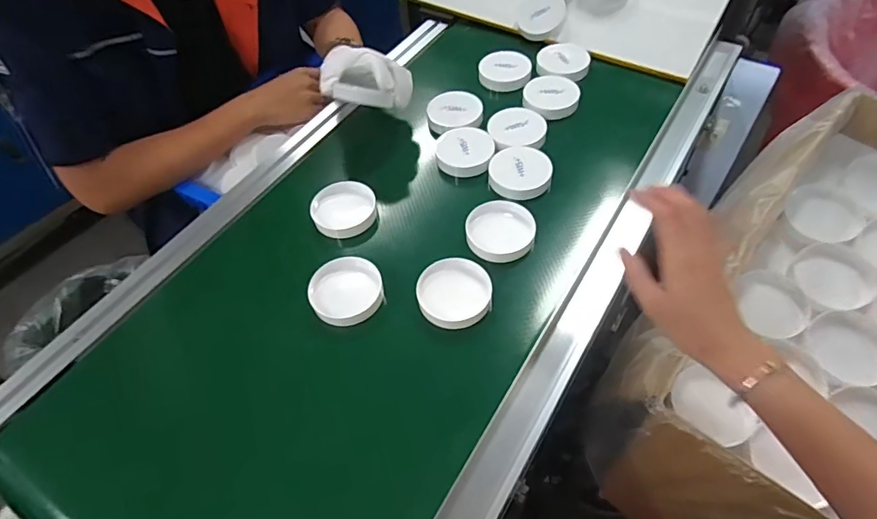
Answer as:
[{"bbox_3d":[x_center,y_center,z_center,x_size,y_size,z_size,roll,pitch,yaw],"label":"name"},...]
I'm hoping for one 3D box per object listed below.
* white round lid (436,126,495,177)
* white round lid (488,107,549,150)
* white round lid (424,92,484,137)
[{"bbox_3d":[0.035,-0.140,0.651,0.075,0.022,0.067,0,53,5],"label":"white round lid"},{"bbox_3d":[0.107,-0.178,0.673,0.074,0.012,0.074,-2,53,3],"label":"white round lid"},{"bbox_3d":[0.023,-0.208,0.712,0.076,0.026,0.076,-2,53,3],"label":"white round lid"}]

